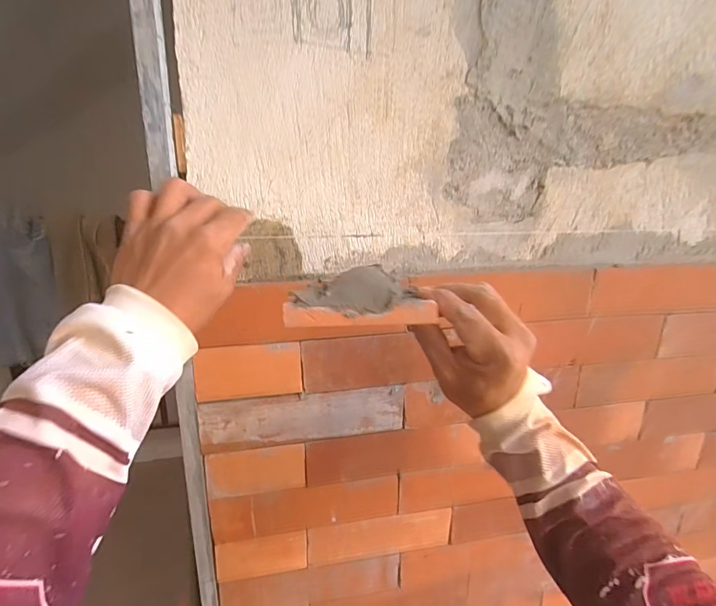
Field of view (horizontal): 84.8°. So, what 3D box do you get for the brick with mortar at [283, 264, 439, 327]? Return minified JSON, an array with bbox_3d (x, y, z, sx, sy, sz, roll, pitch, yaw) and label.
[{"bbox_3d":[0.000,-0.007,0.295,0.107,0.040,0.040,-3,15,-7],"label":"brick with mortar"}]

